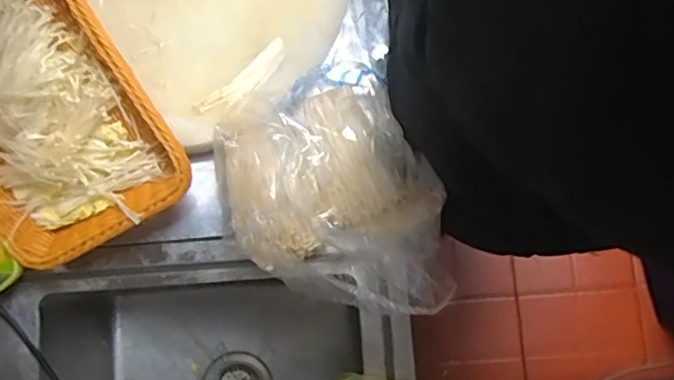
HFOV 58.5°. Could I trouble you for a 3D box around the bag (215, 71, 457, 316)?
[{"bbox_3d":[-0.005,0.015,0.669,0.209,0.151,0.269,-24,80,-4],"label":"bag"}]

